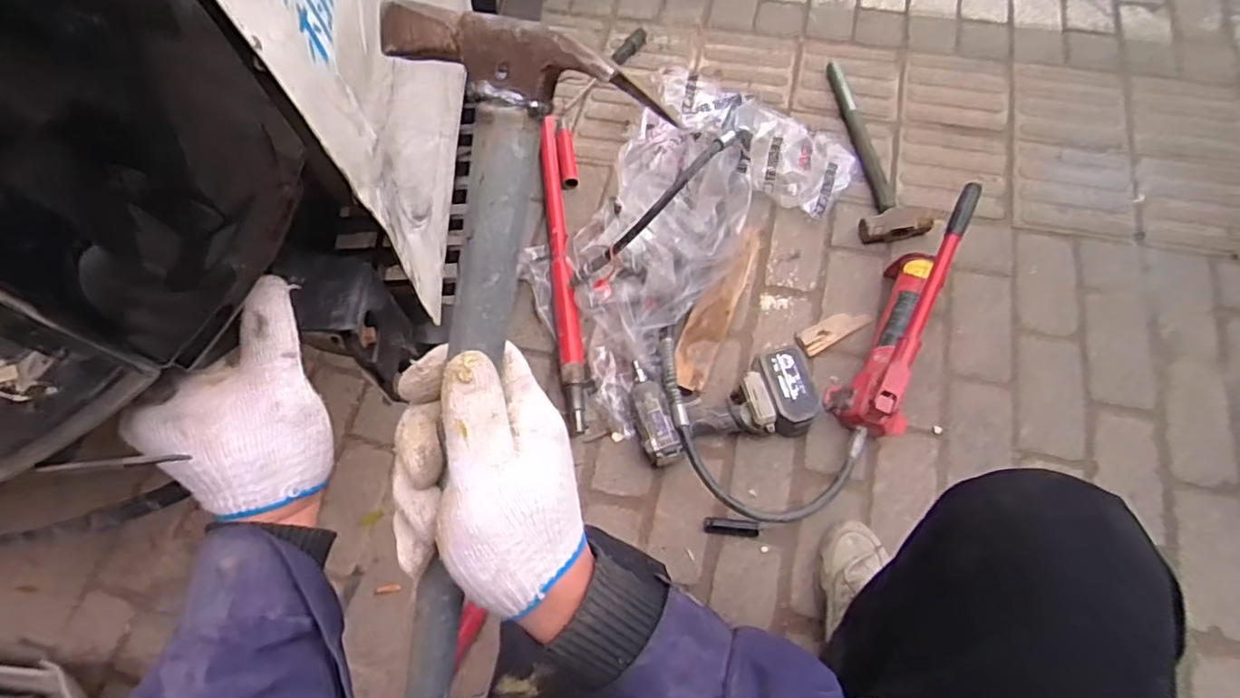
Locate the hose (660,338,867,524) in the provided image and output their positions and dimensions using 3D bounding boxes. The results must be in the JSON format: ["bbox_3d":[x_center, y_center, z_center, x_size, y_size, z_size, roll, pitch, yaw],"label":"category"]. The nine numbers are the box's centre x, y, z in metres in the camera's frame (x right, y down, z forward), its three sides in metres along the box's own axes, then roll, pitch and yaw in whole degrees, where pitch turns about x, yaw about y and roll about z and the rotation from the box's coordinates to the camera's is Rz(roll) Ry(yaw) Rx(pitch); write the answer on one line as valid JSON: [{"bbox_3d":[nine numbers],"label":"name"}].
[{"bbox_3d":[0.171,0.123,0.905,0.336,0.053,0.209,25,69,13],"label":"hose"}]

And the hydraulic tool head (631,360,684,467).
[{"bbox_3d":[0.045,0.091,0.926,0.052,0.052,0.165,-15,67,-2],"label":"hydraulic tool head"}]

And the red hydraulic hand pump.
[{"bbox_3d":[0.434,-0.048,0.924,0.115,0.158,0.380,27,72,15],"label":"red hydraulic hand pump"}]

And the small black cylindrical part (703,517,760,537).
[{"bbox_3d":[0.158,0.253,0.884,0.076,0.015,0.021,4,66,4],"label":"small black cylindrical part"}]

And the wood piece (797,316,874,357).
[{"bbox_3d":[0.337,-0.034,0.991,0.128,0.020,0.045,-28,68,-10],"label":"wood piece"}]

